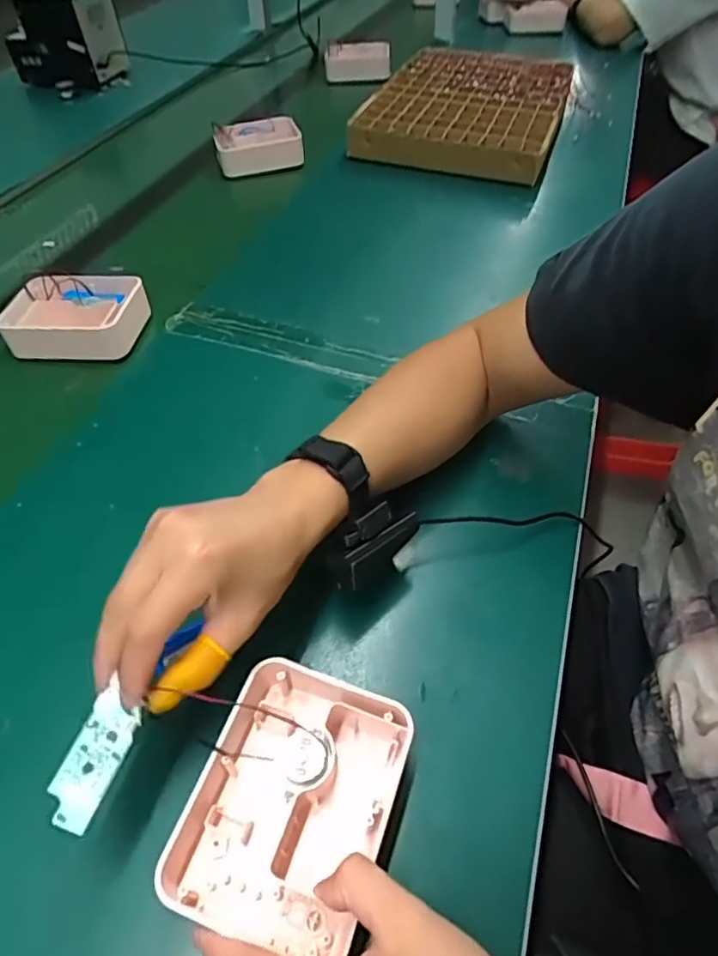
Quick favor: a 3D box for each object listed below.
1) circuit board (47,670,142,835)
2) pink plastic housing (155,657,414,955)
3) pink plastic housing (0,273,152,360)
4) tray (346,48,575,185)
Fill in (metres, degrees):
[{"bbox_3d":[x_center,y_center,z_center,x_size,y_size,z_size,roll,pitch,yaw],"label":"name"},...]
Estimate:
[{"bbox_3d":[-0.126,0.133,0.284,0.024,0.008,0.061,38,40,-19],"label":"circuit board"},{"bbox_3d":[-0.036,0.174,0.322,0.101,0.040,0.125,15,52,14],"label":"pink plastic housing"},{"bbox_3d":[-0.299,-0.175,0.630,0.139,0.038,0.096,-1,49,1],"label":"pink plastic housing"},{"bbox_3d":[0.192,-0.630,0.997,0.289,0.051,0.477,15,51,14],"label":"tray"}]

